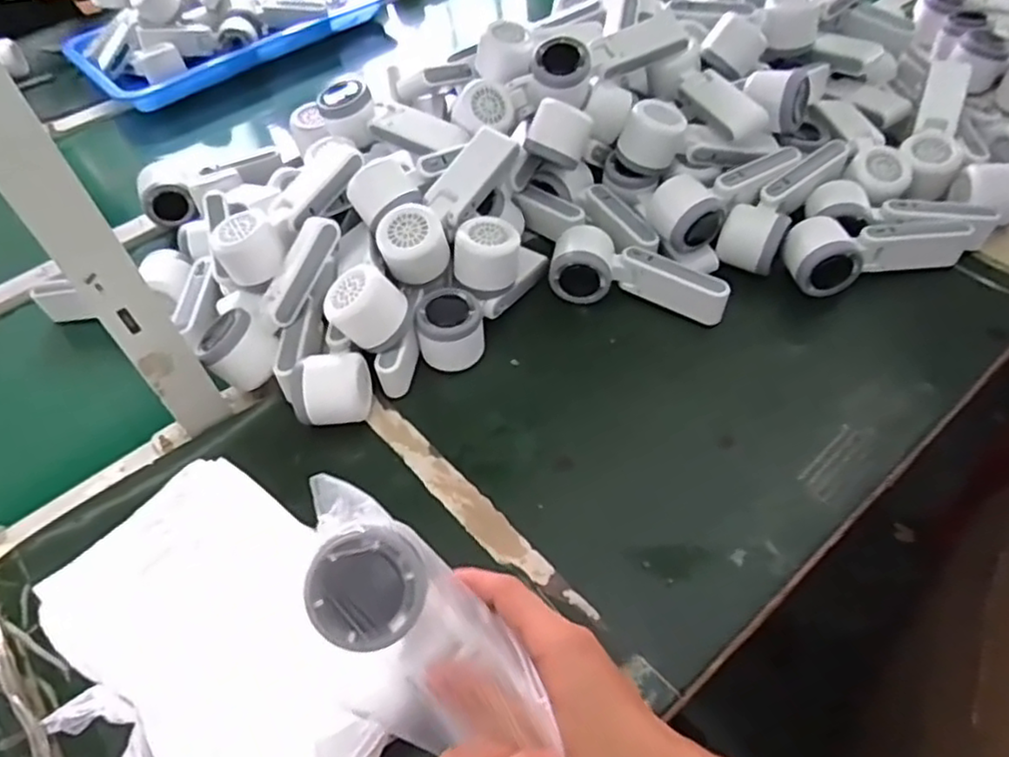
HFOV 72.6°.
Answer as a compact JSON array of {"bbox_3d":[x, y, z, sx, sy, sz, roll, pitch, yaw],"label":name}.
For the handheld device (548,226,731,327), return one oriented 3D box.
[{"bbox_3d":[0.128,-0.099,0.654,0.159,0.051,0.067,6,51,11],"label":"handheld device"}]

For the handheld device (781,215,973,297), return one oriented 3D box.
[{"bbox_3d":[0.355,-0.126,0.652,0.176,0.056,0.058,-13,50,-5],"label":"handheld device"}]

